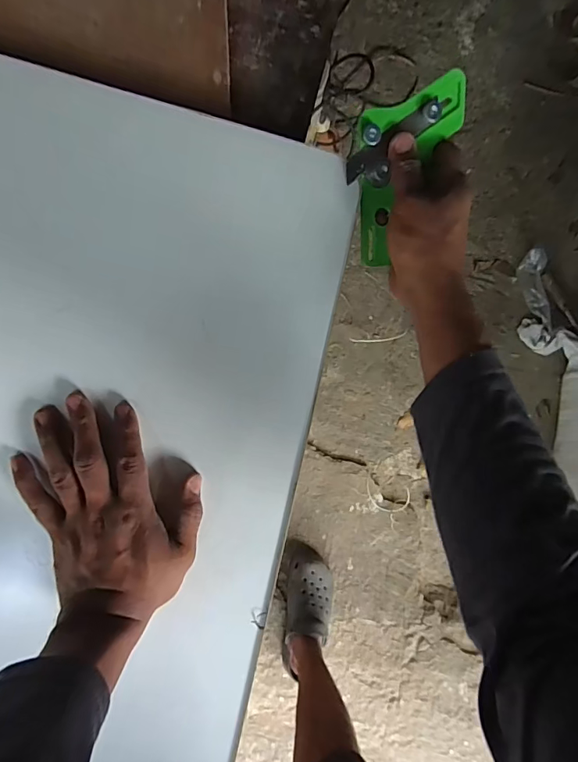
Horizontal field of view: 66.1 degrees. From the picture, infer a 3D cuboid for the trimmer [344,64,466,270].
[{"bbox_3d":[0.090,-0.190,0.381,0.074,0.018,0.167,25,100,-6],"label":"trimmer"}]

